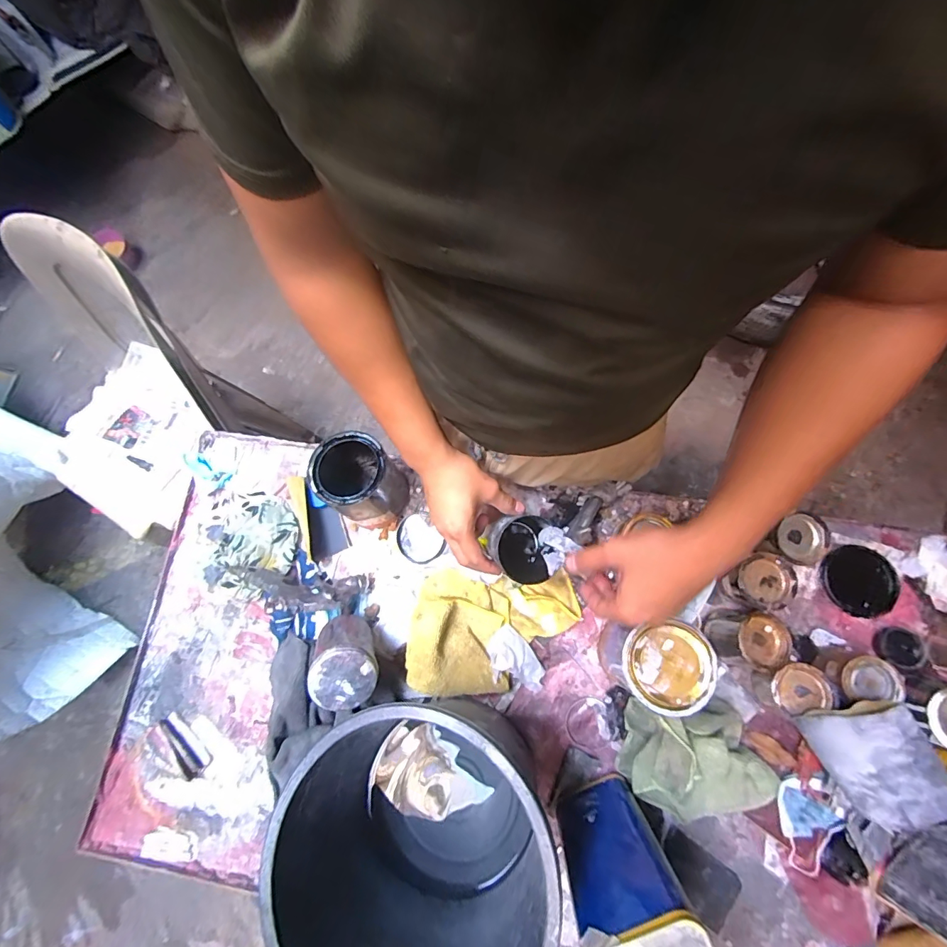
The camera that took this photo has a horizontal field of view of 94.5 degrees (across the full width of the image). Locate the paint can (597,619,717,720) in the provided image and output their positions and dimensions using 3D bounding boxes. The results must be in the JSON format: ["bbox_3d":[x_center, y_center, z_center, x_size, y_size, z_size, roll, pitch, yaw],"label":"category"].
[{"bbox_3d":[0.227,0.241,0.567,0.103,0.143,0.098,0,76,1],"label":"paint can"}]

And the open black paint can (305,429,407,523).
[{"bbox_3d":[-0.163,0.009,0.638,0.125,0.135,0.107,30,79,8],"label":"open black paint can"}]

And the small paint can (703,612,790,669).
[{"bbox_3d":[0.366,0.219,0.583,0.078,0.069,0.068,2,76,2],"label":"small paint can"}]

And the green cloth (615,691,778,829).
[{"bbox_3d":[0.294,0.364,0.553,0.194,0.078,0.146,12,77,4],"label":"green cloth"}]

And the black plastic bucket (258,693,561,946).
[{"bbox_3d":[-0.058,0.379,0.482,0.256,0.247,0.259,0,76,1],"label":"black plastic bucket"}]

